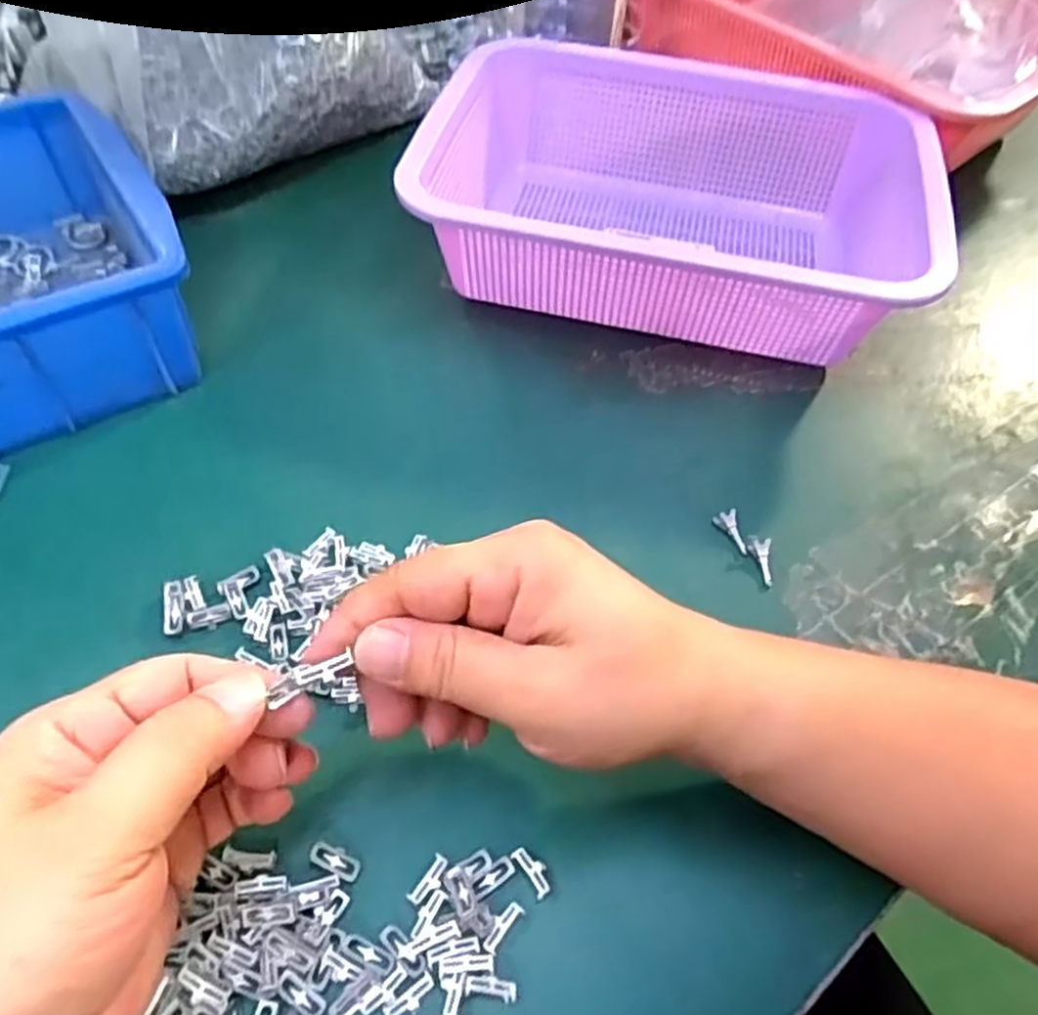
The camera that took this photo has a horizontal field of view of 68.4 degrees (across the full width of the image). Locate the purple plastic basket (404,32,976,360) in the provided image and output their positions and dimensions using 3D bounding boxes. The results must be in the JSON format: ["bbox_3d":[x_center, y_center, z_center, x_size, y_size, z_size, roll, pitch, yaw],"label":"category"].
[{"bbox_3d":[0.084,-0.175,0.425,0.256,0.076,0.183,14,53,5],"label":"purple plastic basket"}]

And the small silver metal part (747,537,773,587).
[{"bbox_3d":[0.106,0.024,0.329,0.008,0.005,0.020,-7,74,-10],"label":"small silver metal part"}]

